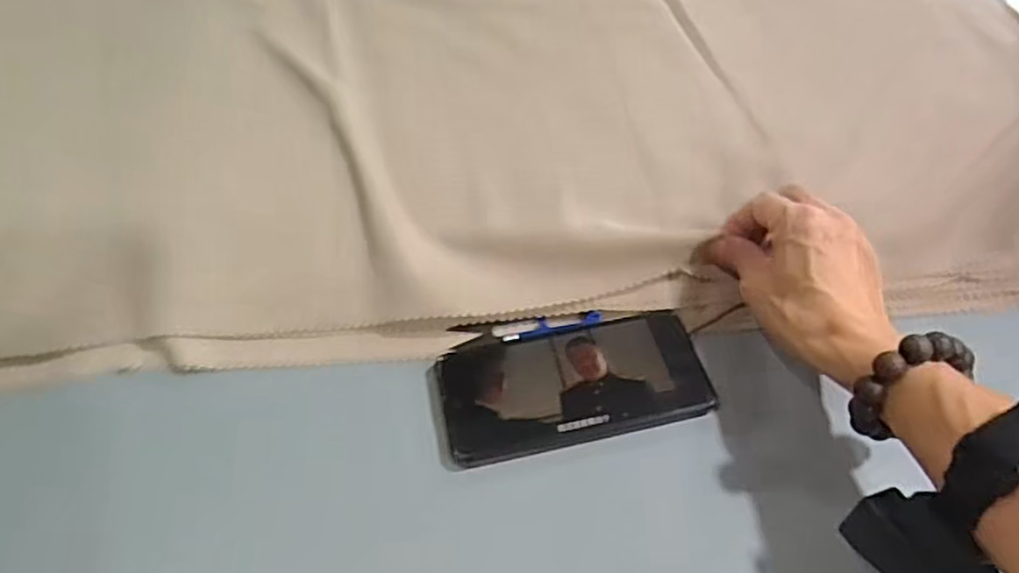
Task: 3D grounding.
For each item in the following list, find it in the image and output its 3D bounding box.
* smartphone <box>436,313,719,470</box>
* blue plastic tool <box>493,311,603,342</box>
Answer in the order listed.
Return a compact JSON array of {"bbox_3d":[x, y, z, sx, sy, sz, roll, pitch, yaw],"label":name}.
[{"bbox_3d":[0.041,0.060,0.432,0.165,0.010,0.079,-12,52,-7],"label":"smartphone"},{"bbox_3d":[0.027,0.028,0.466,0.073,0.006,0.014,-9,51,-5],"label":"blue plastic tool"}]

